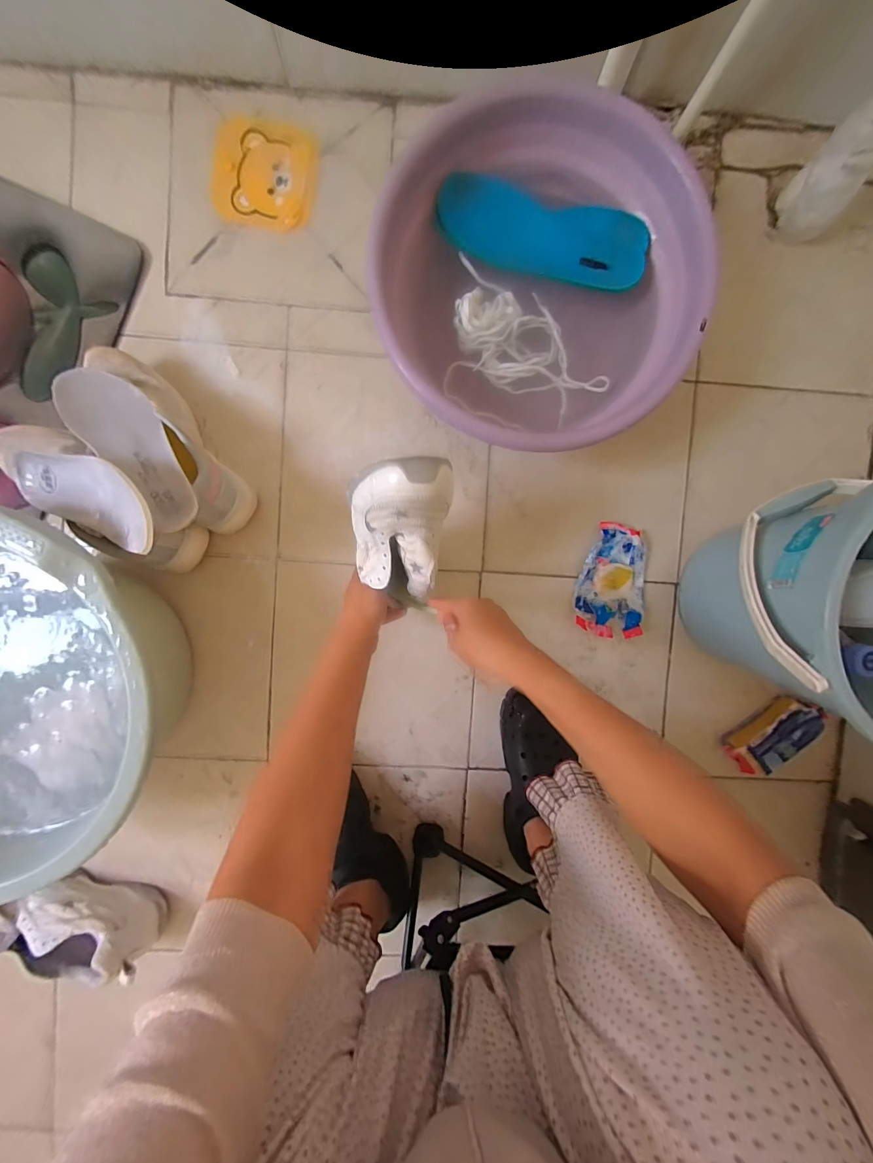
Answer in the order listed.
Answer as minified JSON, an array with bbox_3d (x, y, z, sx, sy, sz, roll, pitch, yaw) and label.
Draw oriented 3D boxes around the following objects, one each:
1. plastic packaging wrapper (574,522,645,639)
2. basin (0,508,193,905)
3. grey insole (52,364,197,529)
[{"bbox_3d":[0.264,0.000,0.562,0.099,0.019,0.162,10,92,-4],"label":"plastic packaging wrapper"},{"bbox_3d":[-0.483,0.113,0.457,0.380,0.184,0.379,0,93,-3],"label":"basin"},{"bbox_3d":[-0.348,-0.161,0.436,0.079,0.016,0.240,-41,83,-16],"label":"grey insole"}]

